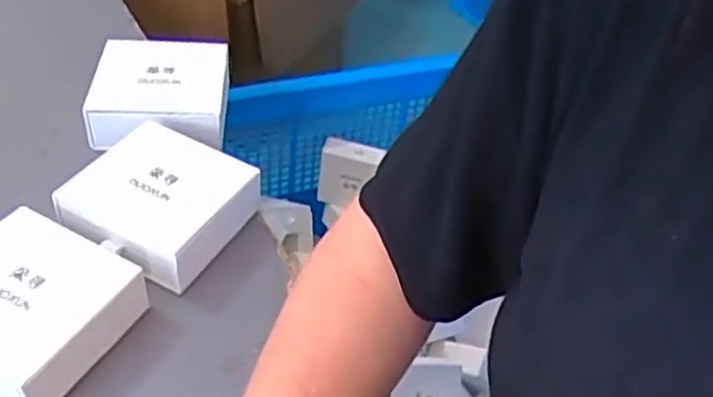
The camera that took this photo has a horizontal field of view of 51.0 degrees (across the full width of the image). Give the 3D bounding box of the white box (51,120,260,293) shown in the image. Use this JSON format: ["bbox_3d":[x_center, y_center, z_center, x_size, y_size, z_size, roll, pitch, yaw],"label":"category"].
[{"bbox_3d":[-0.122,0.003,0.471,0.090,0.042,0.094,25,47,17],"label":"white box"}]

